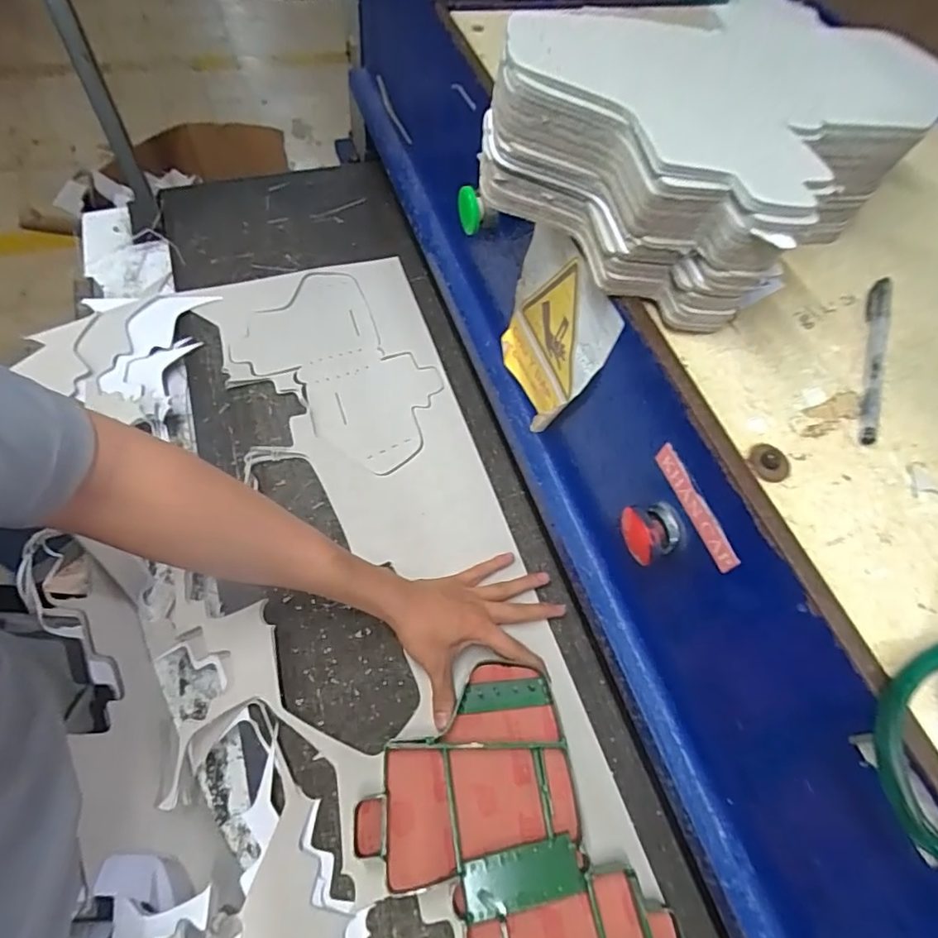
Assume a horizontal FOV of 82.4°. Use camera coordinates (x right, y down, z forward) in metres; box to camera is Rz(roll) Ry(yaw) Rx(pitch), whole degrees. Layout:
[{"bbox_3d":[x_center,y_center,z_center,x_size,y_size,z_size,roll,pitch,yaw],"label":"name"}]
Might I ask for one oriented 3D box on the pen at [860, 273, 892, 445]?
[{"bbox_3d":[0.260,-0.074,0.342,0.013,0.013,0.145,25,61,6],"label":"pen"}]

